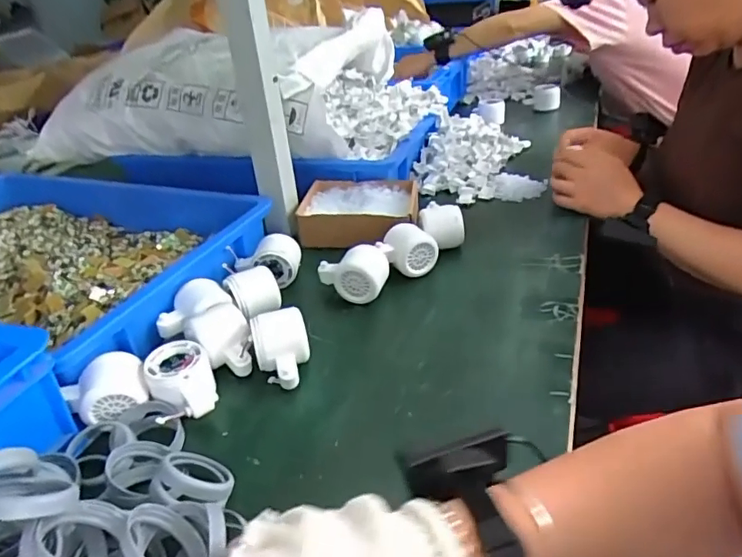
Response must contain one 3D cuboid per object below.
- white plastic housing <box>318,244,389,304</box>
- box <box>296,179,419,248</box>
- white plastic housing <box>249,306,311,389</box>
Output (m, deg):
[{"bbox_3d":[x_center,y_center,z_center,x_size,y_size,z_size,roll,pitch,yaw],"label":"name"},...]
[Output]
[{"bbox_3d":[-0.022,-0.006,0.648,0.080,0.052,0.056,1,32,10],"label":"white plastic housing"},{"bbox_3d":[-0.018,-0.101,0.805,0.169,0.048,0.142,2,32,11],"label":"box"},{"bbox_3d":[-0.089,0.072,0.537,0.054,0.051,0.074,-10,33,-10],"label":"white plastic housing"}]

